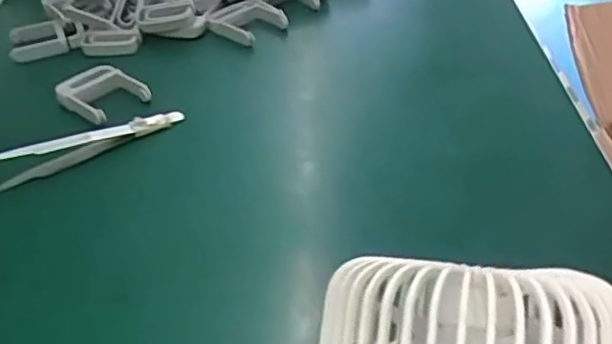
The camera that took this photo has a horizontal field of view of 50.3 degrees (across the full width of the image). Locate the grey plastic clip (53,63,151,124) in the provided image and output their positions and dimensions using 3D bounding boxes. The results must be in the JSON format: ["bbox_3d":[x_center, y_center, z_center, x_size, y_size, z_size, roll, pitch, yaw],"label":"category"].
[{"bbox_3d":[-0.119,-0.045,0.383,0.040,0.014,0.046,-31,44,-30],"label":"grey plastic clip"}]

